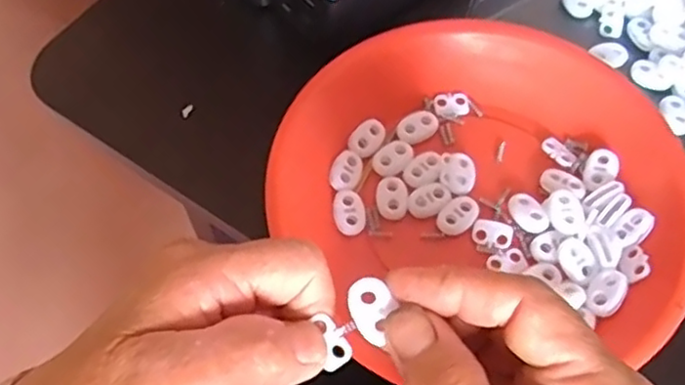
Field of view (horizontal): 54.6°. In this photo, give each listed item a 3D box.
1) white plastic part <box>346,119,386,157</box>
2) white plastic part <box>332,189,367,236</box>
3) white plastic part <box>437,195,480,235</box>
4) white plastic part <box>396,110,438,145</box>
[{"bbox_3d":[0.013,-0.028,0.341,0.013,0.007,0.022,39,69,21],"label":"white plastic part"},{"bbox_3d":[0.003,0.009,0.322,0.016,0.004,0.023,-8,61,-3],"label":"white plastic part"},{"bbox_3d":[0.056,0.011,0.322,0.022,0.004,0.014,-33,65,-15],"label":"white plastic part"},{"bbox_3d":[0.039,-0.034,0.345,0.022,0.006,0.014,-34,65,-16],"label":"white plastic part"}]

